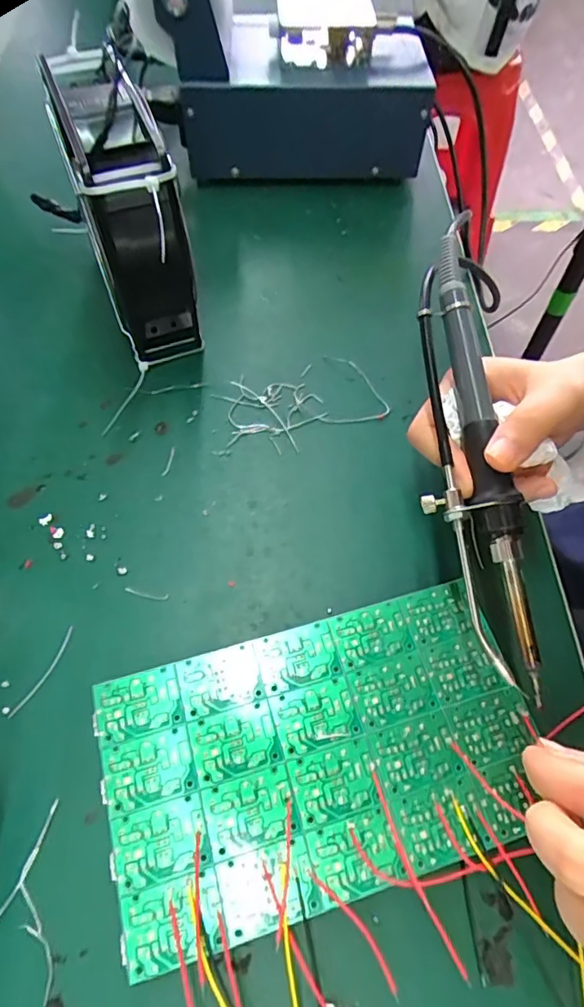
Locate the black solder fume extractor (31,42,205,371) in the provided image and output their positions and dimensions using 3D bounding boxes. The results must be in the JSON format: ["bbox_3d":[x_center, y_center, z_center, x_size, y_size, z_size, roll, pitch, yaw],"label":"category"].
[{"bbox_3d":[-0.095,-0.164,0.316,0.049,0.120,0.128,-22,63,-13],"label":"black solder fume extractor"}]

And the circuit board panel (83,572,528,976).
[{"bbox_3d":[0.012,0.103,0.229,0.169,0.015,0.101,-14,62,-9],"label":"circuit board panel"}]

